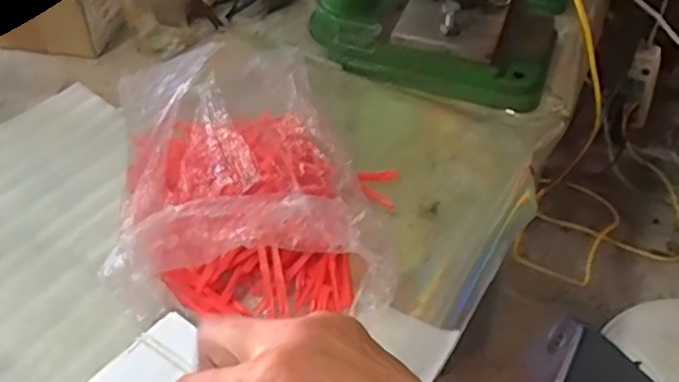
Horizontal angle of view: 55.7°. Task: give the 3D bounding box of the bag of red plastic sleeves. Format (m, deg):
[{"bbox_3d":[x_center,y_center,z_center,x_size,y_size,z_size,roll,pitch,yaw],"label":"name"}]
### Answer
[{"bbox_3d":[-0.061,-0.006,0.435,0.169,0.112,0.158,-7,44,-8],"label":"bag of red plastic sleeves"}]

